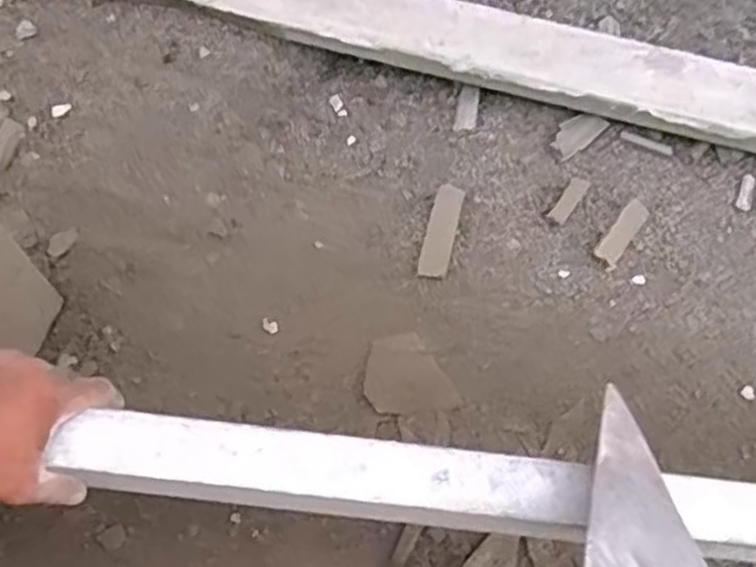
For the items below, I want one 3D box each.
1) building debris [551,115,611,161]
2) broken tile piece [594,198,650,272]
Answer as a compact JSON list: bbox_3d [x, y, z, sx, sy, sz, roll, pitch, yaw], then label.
[{"bbox_3d":[0.228,-0.172,0.856,0.066,0.004,0.036,-42,82,-9],"label":"building debris"},{"bbox_3d":[0.267,-0.056,0.820,0.029,0.004,0.087,38,73,-6],"label":"broken tile piece"}]

